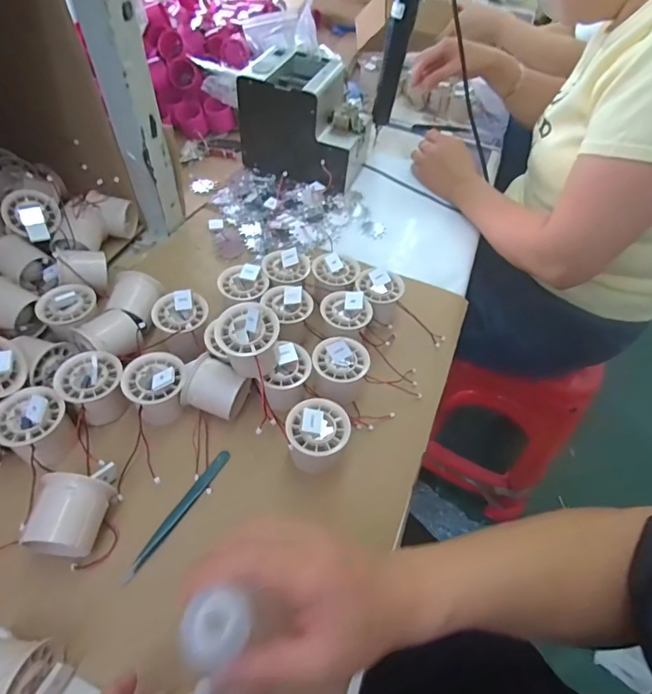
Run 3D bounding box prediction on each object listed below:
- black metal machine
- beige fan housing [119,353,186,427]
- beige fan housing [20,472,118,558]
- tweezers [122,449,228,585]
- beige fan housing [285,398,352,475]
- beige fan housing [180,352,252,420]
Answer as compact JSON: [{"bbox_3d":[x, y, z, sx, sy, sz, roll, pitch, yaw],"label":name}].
[{"bbox_3d":[-0.028,-0.358,0.694,0.180,0.140,0.141,22,52,12],"label":"black metal machine"},{"bbox_3d":[-0.162,0.041,0.423,0.054,0.052,0.053,3,50,-3],"label":"beige fan housing"},{"bbox_3d":[-0.198,0.133,0.340,0.049,0.047,0.057,8,50,1],"label":"beige fan housing"},{"bbox_3d":[-0.126,0.142,0.380,0.012,0.007,0.125,27,53,16],"label":"tweezers"},{"bbox_3d":[-0.008,0.083,0.405,0.055,0.063,0.052,3,50,-3],"label":"beige fan housing"},{"bbox_3d":[-0.109,0.043,0.432,0.054,0.050,0.048,14,51,6],"label":"beige fan housing"}]

